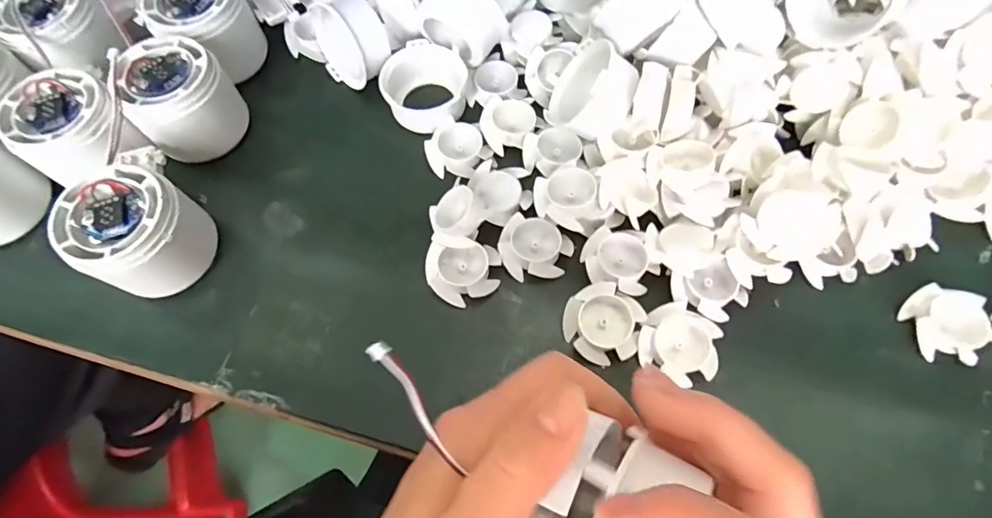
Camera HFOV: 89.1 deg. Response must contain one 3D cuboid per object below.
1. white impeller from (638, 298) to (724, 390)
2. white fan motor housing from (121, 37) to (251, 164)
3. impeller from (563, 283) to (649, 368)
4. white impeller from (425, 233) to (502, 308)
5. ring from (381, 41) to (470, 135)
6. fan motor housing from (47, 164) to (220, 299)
[{"bbox_3d":[0.095,0.042,0.258,0.039,0.010,0.035,24,70,10],"label":"white impeller"},{"bbox_3d":[-0.187,-0.096,0.303,0.056,0.050,0.055,-41,73,-14],"label":"white fan motor housing"},{"bbox_3d":[0.056,0.034,0.264,0.038,0.016,0.040,0,68,1],"label":"impeller"},{"bbox_3d":[-0.019,0.008,0.275,0.040,0.017,0.034,13,69,6],"label":"white impeller"},{"bbox_3d":[-0.045,-0.110,0.325,0.052,0.028,0.054,0,68,1],"label":"ring"},{"bbox_3d":[-0.185,-0.014,0.265,0.052,0.050,0.056,0,68,1],"label":"fan motor housing"}]

